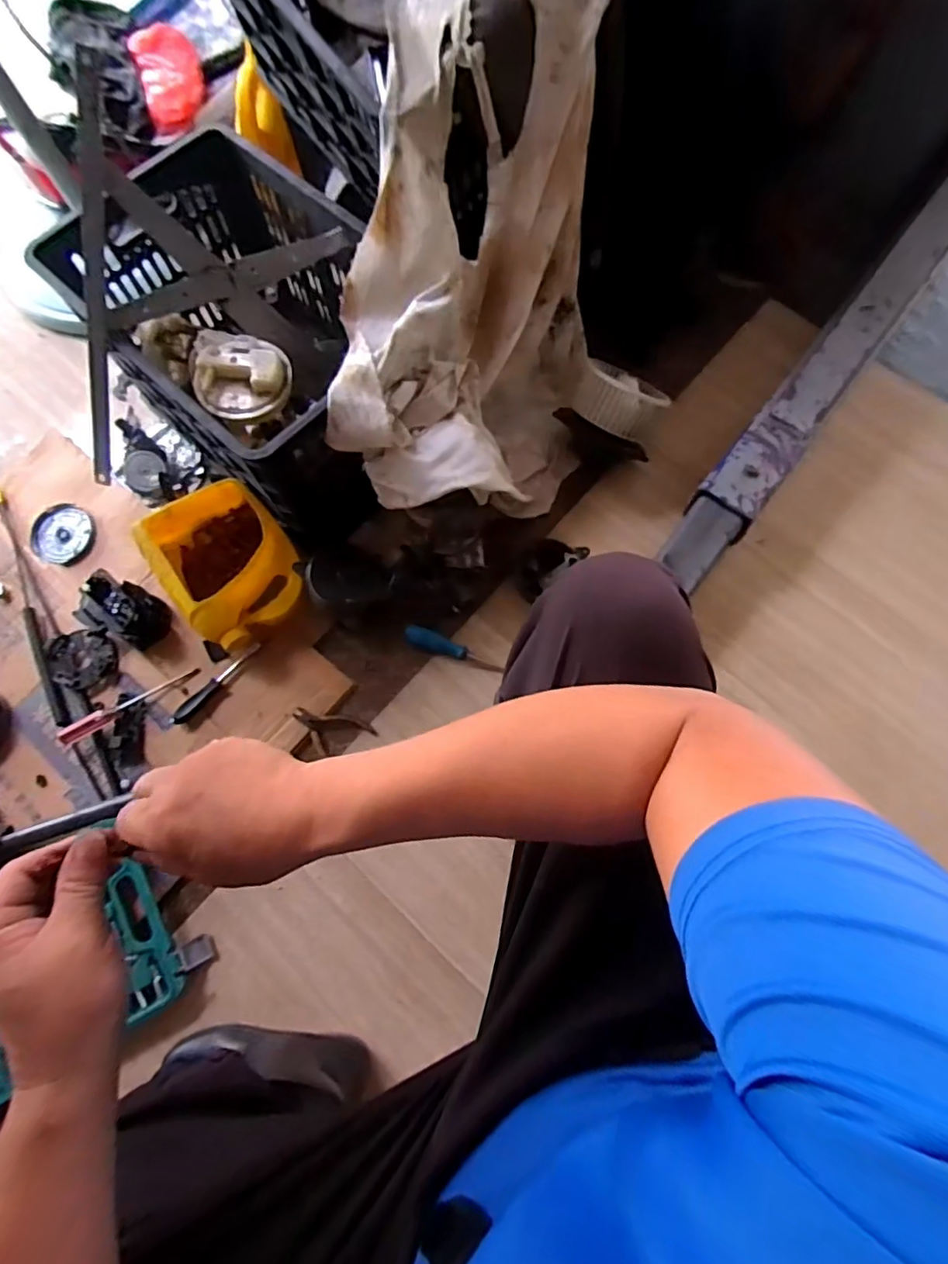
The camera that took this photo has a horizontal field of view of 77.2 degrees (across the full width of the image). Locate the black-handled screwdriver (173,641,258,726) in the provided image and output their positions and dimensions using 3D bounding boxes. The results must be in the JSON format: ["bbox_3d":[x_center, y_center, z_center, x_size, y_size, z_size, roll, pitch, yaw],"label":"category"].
[{"bbox_3d":[-0.368,0.070,0.847,0.019,0.017,0.151,38,77,12],"label":"black-handled screwdriver"}]

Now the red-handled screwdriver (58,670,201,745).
[{"bbox_3d":[-0.486,0.101,0.847,0.193,0.022,0.021,-30,77,-22],"label":"red-handled screwdriver"}]

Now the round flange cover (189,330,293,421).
[{"bbox_3d":[-0.303,-0.335,0.765,0.113,0.046,0.123,0,72,1],"label":"round flange cover"}]

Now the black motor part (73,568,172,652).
[{"bbox_3d":[-0.509,-0.029,0.868,0.113,0.068,0.083,24,75,9],"label":"black motor part"}]

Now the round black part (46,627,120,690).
[{"bbox_3d":[-0.565,0.041,0.861,0.097,0.032,0.084,0,72,1],"label":"round black part"}]

